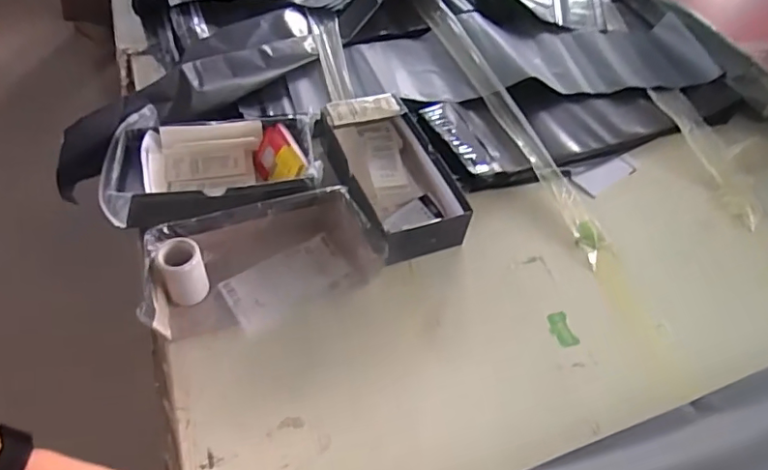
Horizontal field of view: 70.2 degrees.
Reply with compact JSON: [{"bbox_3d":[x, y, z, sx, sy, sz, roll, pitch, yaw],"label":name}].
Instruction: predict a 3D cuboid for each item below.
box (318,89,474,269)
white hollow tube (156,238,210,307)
[{"bbox_3d":[0.009,-0.076,0.664,0.125,0.065,0.224,-15,53,-17],"label":"box"},{"bbox_3d":[-0.202,0.038,0.553,0.041,0.063,0.039,-17,54,-19],"label":"white hollow tube"}]

